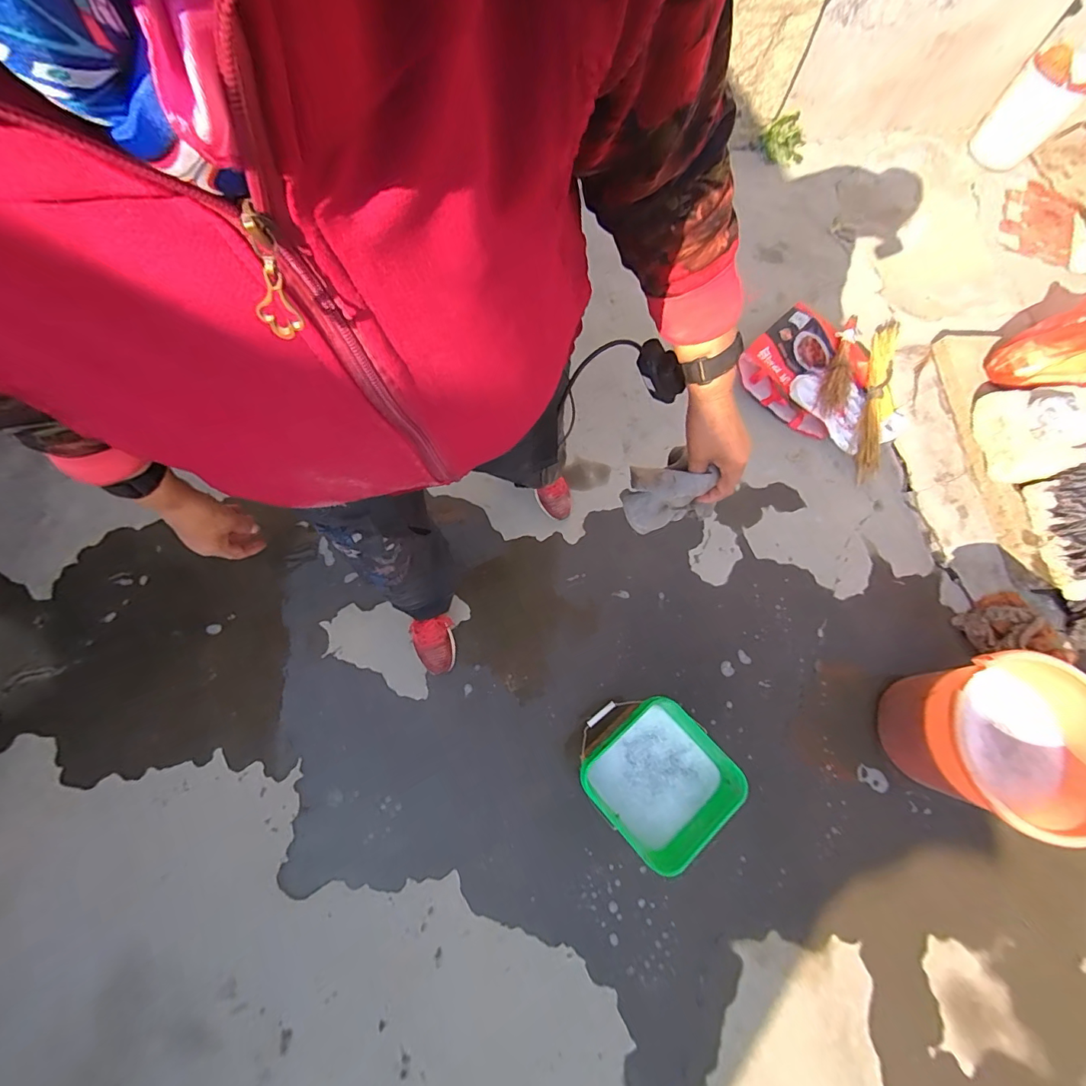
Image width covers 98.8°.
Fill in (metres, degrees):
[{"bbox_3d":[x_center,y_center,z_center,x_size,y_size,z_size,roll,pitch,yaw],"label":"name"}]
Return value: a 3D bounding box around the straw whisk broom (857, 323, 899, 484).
[{"bbox_3d":[0.992,-0.445,1.365,0.105,0.048,0.582,19,75,4],"label":"straw whisk broom"}]

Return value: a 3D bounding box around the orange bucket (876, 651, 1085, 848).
[{"bbox_3d":[0.946,0.412,1.005,0.304,0.287,0.315,0,72,-1],"label":"orange bucket"}]

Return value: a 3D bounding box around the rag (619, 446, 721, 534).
[{"bbox_3d":[0.162,-0.065,0.604,0.092,0.121,0.073,-5,75,-2],"label":"rag"}]

